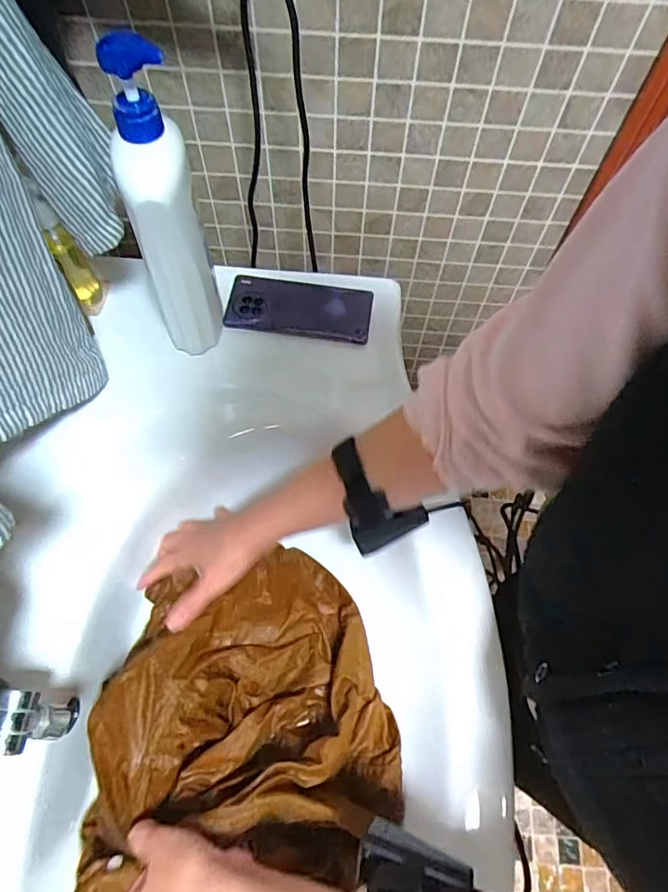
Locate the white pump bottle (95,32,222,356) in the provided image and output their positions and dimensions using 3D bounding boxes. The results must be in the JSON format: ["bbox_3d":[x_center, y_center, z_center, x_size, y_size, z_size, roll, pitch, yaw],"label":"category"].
[{"bbox_3d":[-0.150,-0.197,0.474,0.065,0.270,0.069,-14,66,-8],"label":"white pump bottle"}]

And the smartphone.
[{"bbox_3d":[-0.040,-0.163,0.611,0.163,0.011,0.077,7,65,2],"label":"smartphone"}]

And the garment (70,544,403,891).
[{"bbox_3d":[-0.085,0.232,0.480,0.253,0.111,0.259,1,65,-1],"label":"garment"}]

